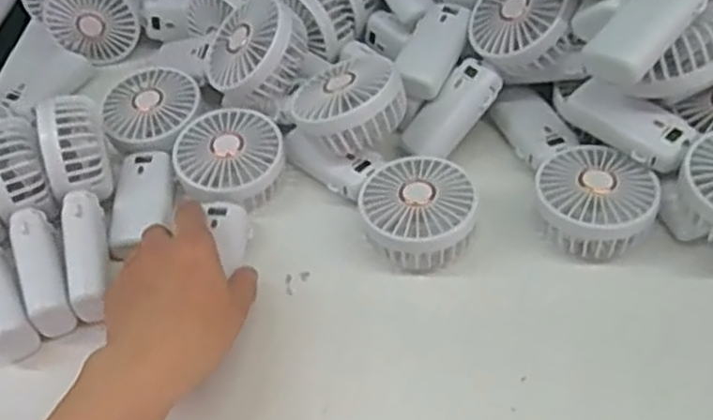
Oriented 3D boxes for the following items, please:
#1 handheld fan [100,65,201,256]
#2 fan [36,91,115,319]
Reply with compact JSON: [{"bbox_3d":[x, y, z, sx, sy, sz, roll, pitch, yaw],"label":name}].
[{"bbox_3d":[-0.167,-0.047,0.617,0.079,0.034,0.186,-9,47,-2],"label":"handheld fan"},{"bbox_3d":[-0.206,-0.008,0.563,0.034,0.071,0.177,-10,67,-4],"label":"fan"}]

